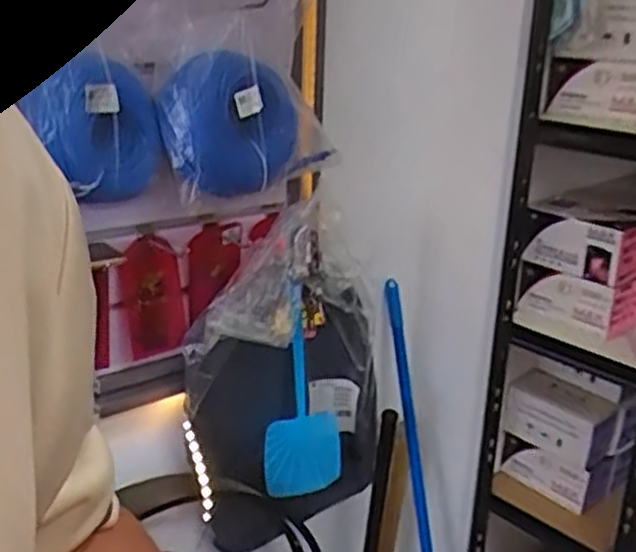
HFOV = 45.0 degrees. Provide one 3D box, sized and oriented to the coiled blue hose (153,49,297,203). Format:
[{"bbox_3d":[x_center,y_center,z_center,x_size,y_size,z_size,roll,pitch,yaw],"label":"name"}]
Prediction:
[{"bbox_3d":[-0.102,-0.175,0.891,0.091,0.150,0.140,14,22,31],"label":"coiled blue hose"}]

